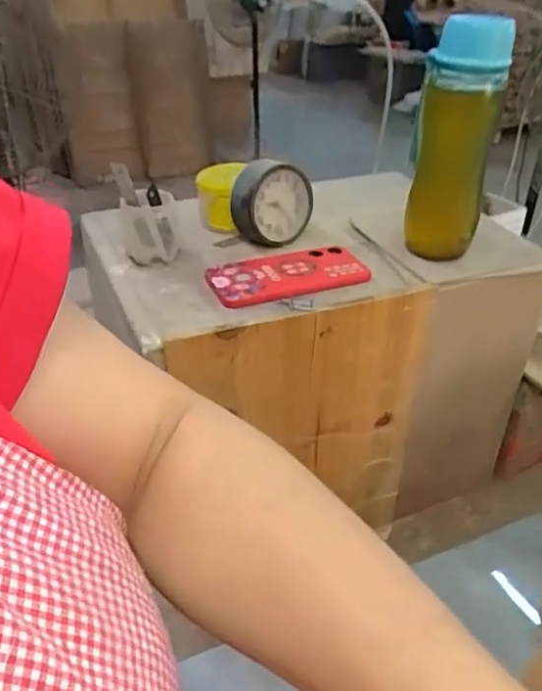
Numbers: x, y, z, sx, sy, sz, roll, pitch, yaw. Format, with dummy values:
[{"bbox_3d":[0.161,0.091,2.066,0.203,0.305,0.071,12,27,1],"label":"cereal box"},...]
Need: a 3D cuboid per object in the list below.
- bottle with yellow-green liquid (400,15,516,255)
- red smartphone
[{"bbox_3d":[0.191,-0.211,0.621,0.075,0.229,0.063,7,35,10],"label":"bottle with yellow-green liquid"},{"bbox_3d":[0.018,-0.076,0.616,0.162,0.010,0.069,-12,36,-18],"label":"red smartphone"}]

